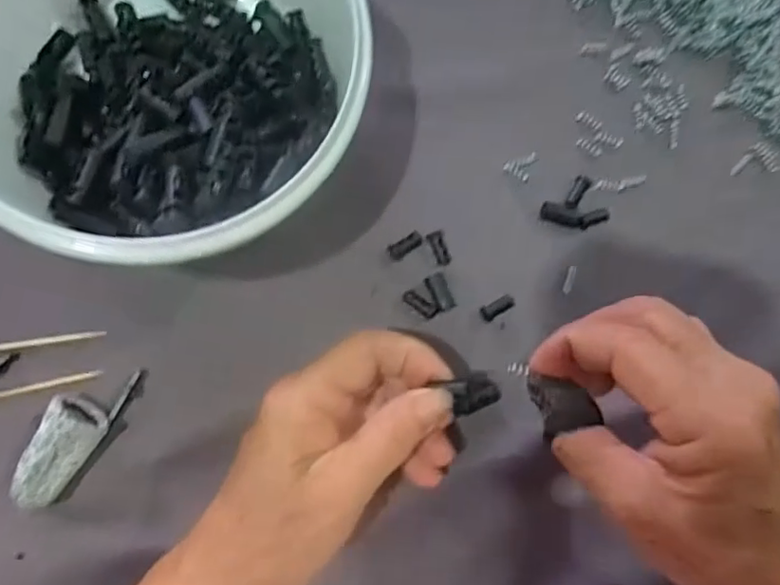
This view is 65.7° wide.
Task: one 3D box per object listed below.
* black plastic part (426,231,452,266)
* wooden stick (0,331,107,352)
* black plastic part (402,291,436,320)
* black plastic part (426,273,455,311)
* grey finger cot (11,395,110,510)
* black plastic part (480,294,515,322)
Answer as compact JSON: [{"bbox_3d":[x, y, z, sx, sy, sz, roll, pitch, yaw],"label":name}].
[{"bbox_3d":[0.025,-0.022,0.299,0.009,0.005,0.018,-27,103,-8],"label":"black plastic part"},{"bbox_3d":[-0.155,0.022,0.270,0.053,0.004,0.005,-9,87,-8],"label":"wooden stick"},{"bbox_3d":[0.014,0.006,0.294,0.018,0.007,0.007,40,82,-3],"label":"black plastic part"},{"bbox_3d":[0.025,0.000,0.295,0.011,0.006,0.018,-20,89,-8],"label":"black plastic part"},{"bbox_3d":[-0.141,0.069,0.257,0.022,0.017,0.046,27,83,-5],"label":"grey finger cot"},{"bbox_3d":[0.054,0.007,0.299,0.018,0.004,0.008,-28,90,-8],"label":"black plastic part"}]

